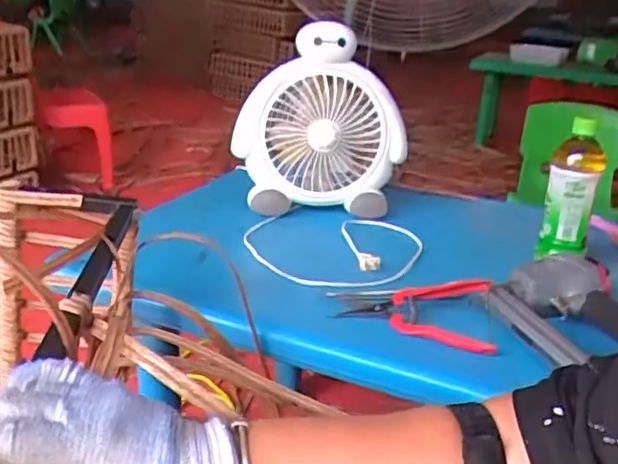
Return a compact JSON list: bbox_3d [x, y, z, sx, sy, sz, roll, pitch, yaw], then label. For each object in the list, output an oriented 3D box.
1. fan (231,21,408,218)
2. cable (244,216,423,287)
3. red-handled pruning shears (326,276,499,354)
[{"bbox_3d":[0.012,-0.173,1.011,0.255,0.268,0.135,-2,23,-16],"label":"fan"},{"bbox_3d":[0.042,0.023,0.884,0.252,0.026,0.226,1,23,-7],"label":"cable"},{"bbox_3d":[0.116,0.084,0.702,0.170,0.035,0.093,7,23,6],"label":"red-handled pruning shears"}]

